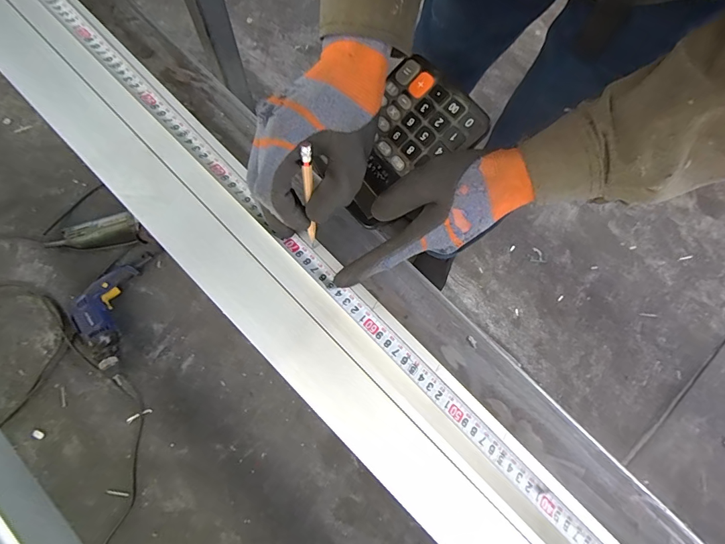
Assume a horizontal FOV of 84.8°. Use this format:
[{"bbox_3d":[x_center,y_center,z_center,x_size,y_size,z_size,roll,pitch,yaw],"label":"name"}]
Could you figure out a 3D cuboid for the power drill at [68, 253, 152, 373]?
[{"bbox_3d":[-0.630,0.081,0.972,0.147,0.060,0.301,13,75,-1],"label":"power drill"}]

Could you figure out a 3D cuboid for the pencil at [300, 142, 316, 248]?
[{"bbox_3d":[-0.042,-0.055,0.312,0.008,0.094,0.004,7,50,3],"label":"pencil"}]

